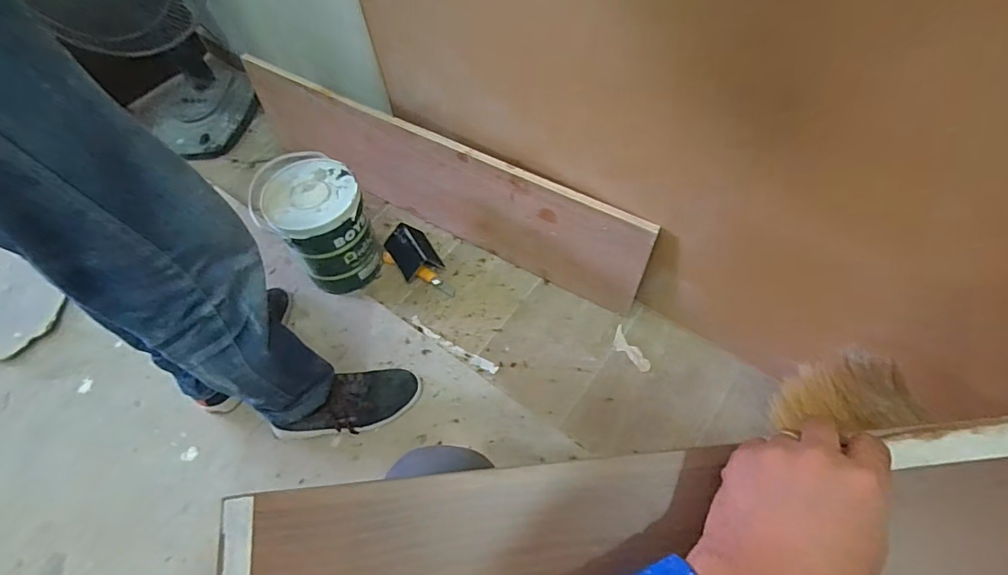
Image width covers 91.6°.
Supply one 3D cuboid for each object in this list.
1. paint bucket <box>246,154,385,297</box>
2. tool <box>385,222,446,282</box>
[{"bbox_3d":[-0.349,-0.118,0.967,0.166,0.227,0.172,-2,60,3],"label":"paint bucket"},{"bbox_3d":[-0.192,-0.078,1.026,0.089,0.061,0.118,-29,62,-12],"label":"tool"}]

